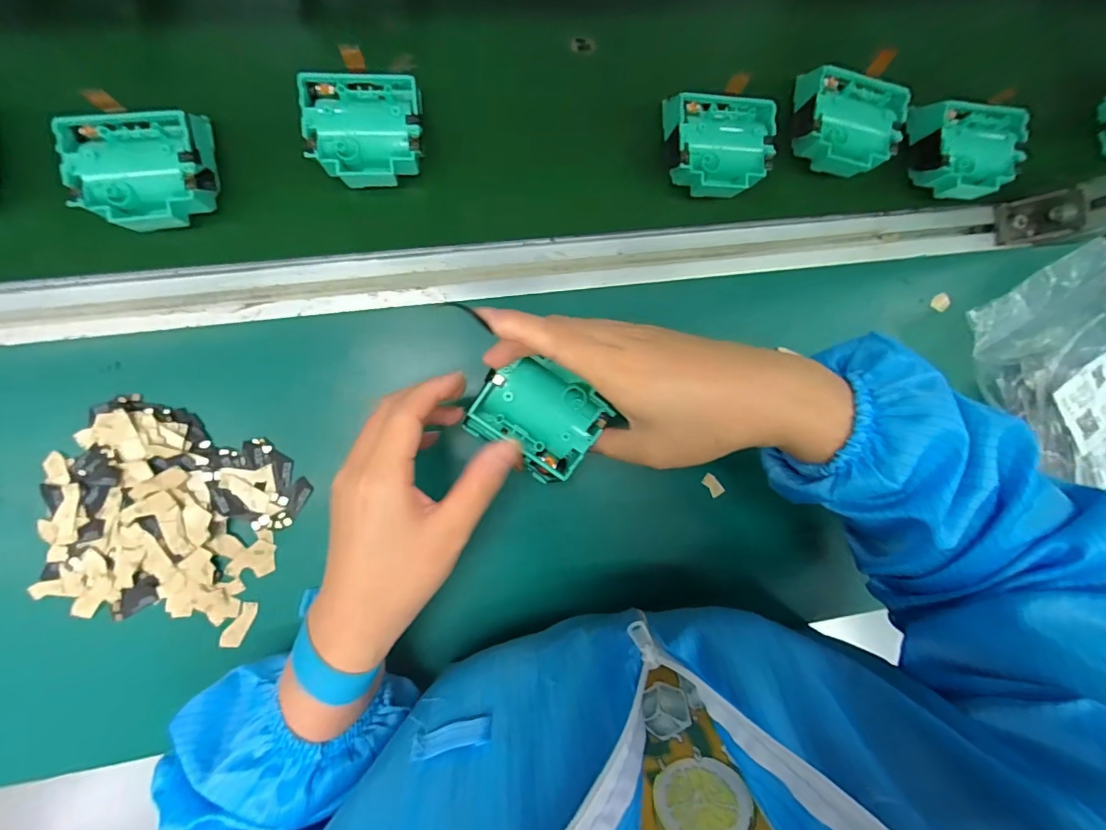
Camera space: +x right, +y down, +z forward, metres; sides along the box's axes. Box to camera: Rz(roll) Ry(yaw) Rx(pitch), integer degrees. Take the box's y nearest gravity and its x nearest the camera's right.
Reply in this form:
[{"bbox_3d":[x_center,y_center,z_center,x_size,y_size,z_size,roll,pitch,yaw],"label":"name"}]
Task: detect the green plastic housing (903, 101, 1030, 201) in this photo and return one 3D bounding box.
[{"bbox_3d":[0.320,-0.207,0.382,0.066,0.044,0.064,13,95,-8],"label":"green plastic housing"}]

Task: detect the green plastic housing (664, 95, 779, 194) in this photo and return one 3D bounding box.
[{"bbox_3d":[0.122,-0.202,0.366,0.076,0.037,0.073,3,97,-7],"label":"green plastic housing"}]

